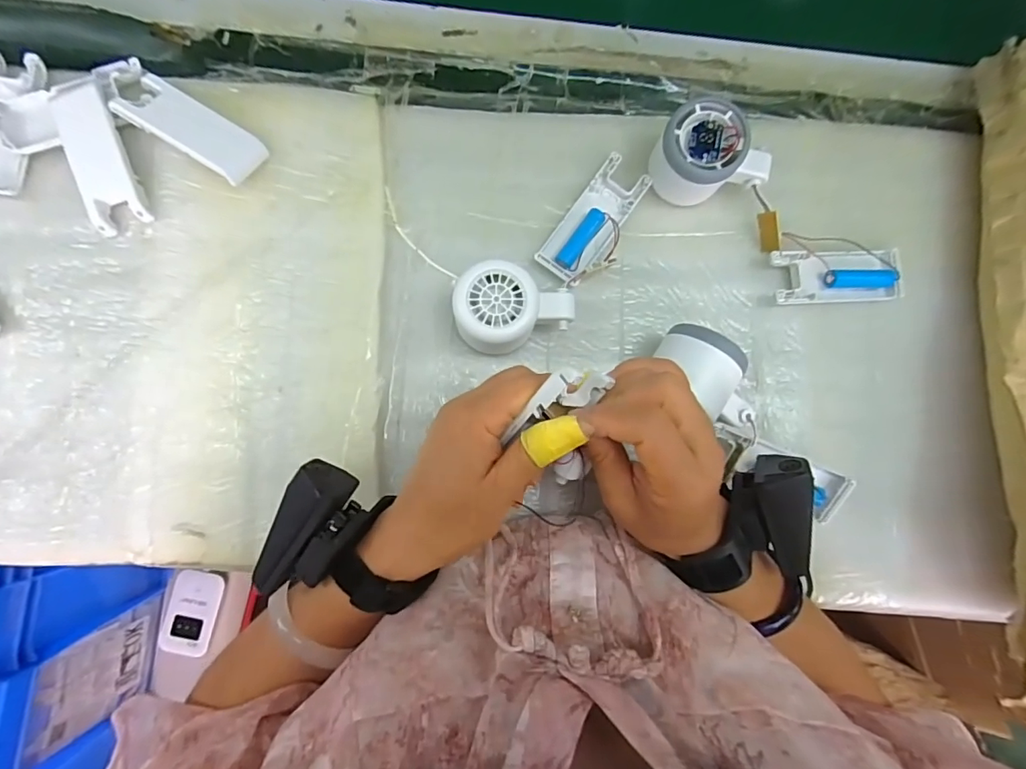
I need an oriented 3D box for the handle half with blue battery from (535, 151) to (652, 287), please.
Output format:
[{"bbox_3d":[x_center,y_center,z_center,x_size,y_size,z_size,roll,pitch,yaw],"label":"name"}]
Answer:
[{"bbox_3d":[0.065,-0.124,0.373,0.046,0.019,0.103,36,83,0],"label":"handle half with blue battery"}]

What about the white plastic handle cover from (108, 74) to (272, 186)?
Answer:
[{"bbox_3d":[-0.233,-0.186,0.355,0.102,0.020,0.040,32,83,0],"label":"white plastic handle cover"}]

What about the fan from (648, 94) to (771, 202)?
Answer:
[{"bbox_3d":[0.142,-0.162,0.361,0.081,0.053,0.061,37,83,1],"label":"fan"}]

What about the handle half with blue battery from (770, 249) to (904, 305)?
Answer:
[{"bbox_3d":[0.248,-0.083,0.374,0.101,0.017,0.040,-4,85,-4],"label":"handle half with blue battery"}]

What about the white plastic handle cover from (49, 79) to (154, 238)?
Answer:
[{"bbox_3d":[-0.296,-0.162,0.349,0.040,0.016,0.103,-20,86,-5],"label":"white plastic handle cover"}]

